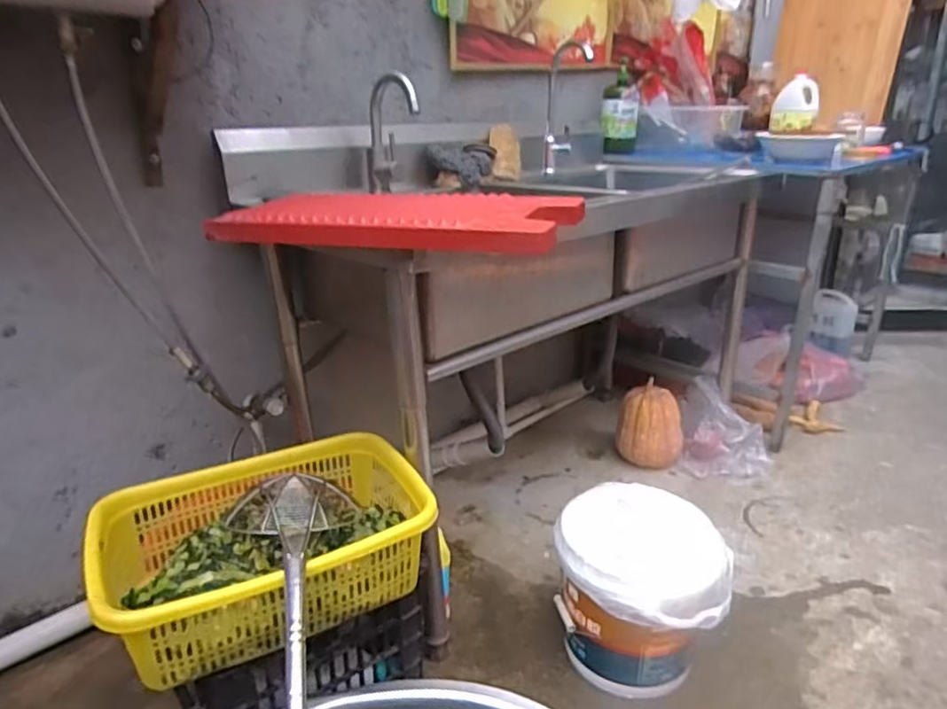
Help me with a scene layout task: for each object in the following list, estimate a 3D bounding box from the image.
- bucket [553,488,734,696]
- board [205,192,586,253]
[{"bbox_3d":[0.291,0.421,1.097,0.269,0.259,0.256,-1,22,1],"label":"bucket"},{"bbox_3d":[-0.110,-0.185,0.876,0.497,0.049,0.176,7,21,17],"label":"board"}]

